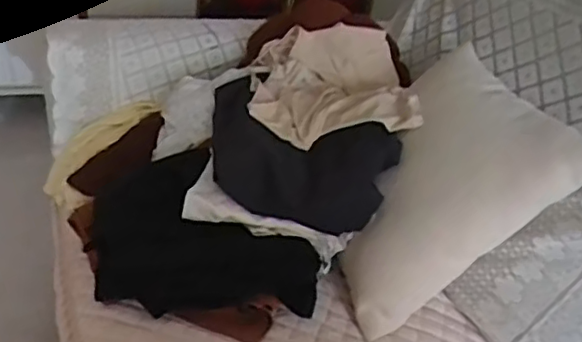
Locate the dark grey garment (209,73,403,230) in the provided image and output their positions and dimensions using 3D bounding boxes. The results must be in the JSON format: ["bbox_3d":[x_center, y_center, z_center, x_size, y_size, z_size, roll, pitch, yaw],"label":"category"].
[{"bbox_3d":[-0.021,-0.027,0.983,0.334,0.122,0.178,25,34,28],"label":"dark grey garment"}]

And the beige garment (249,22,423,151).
[{"bbox_3d":[0.070,-0.157,1.082,0.250,0.098,0.309,7,30,-2],"label":"beige garment"}]

